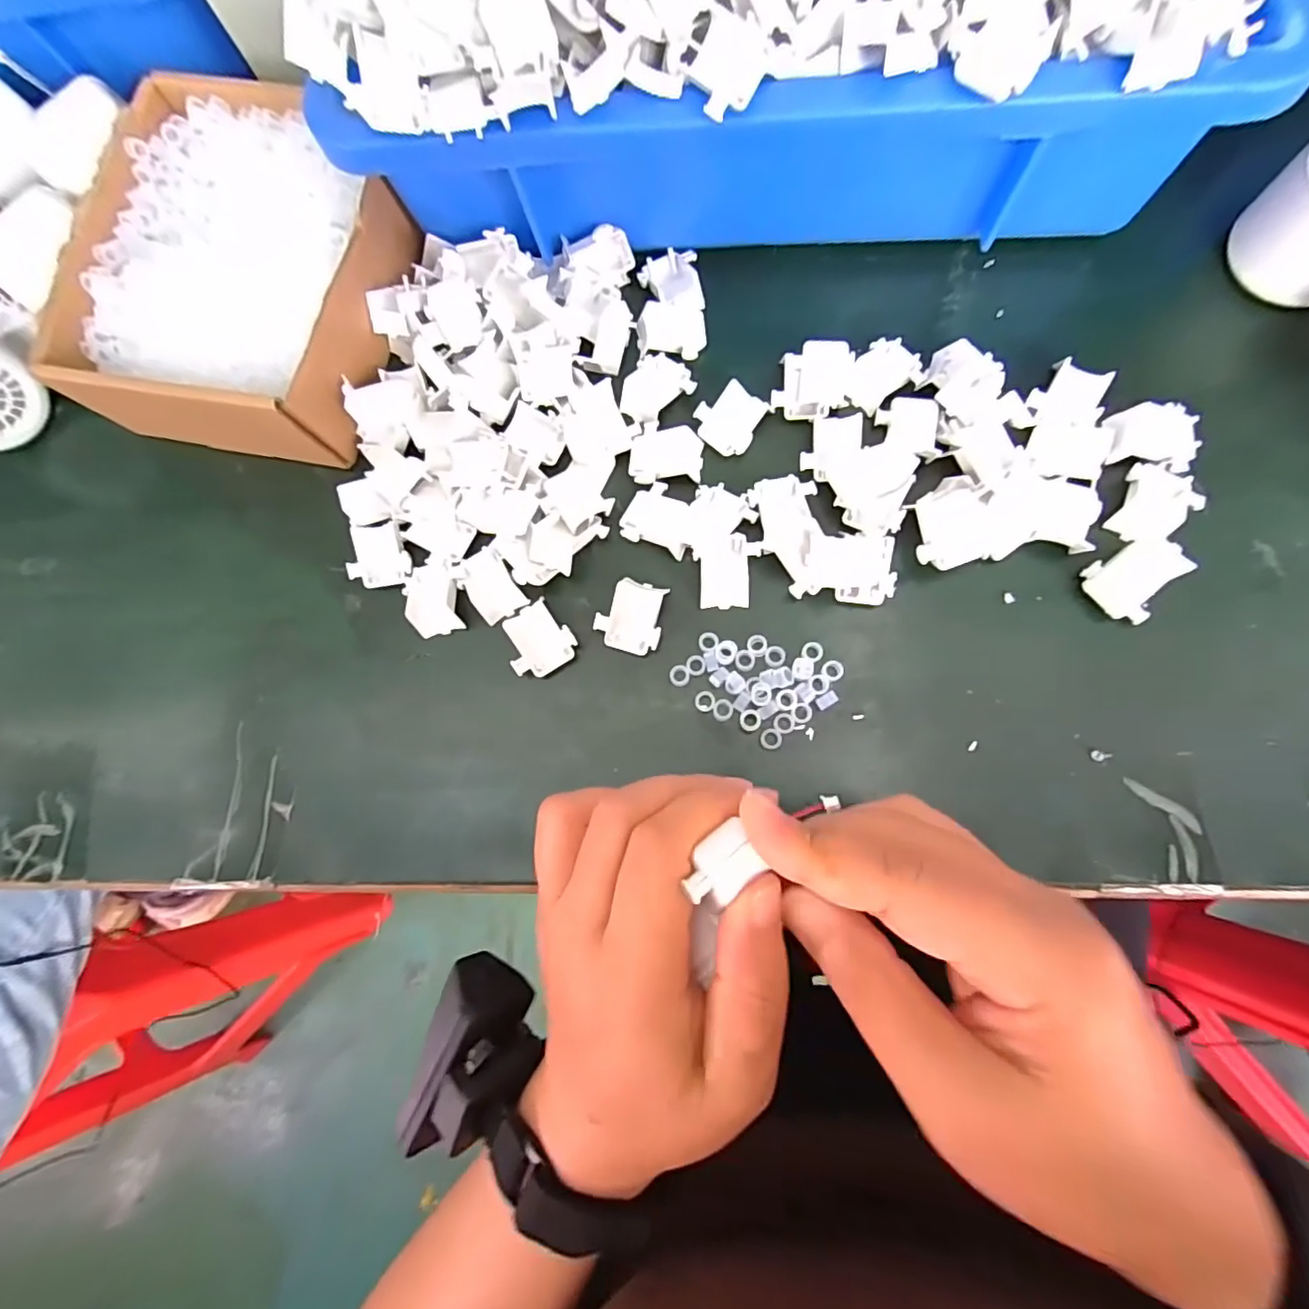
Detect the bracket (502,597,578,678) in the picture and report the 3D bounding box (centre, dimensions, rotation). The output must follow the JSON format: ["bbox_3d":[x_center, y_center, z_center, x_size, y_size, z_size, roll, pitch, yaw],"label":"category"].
[{"bbox_3d":[-0.052,-0.006,0.265,0.029,0.011,0.029,-32,79,0],"label":"bracket"}]

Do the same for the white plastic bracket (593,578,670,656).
[{"bbox_3d":[-0.011,-0.017,0.263,0.029,0.010,0.031,15,82,8],"label":"white plastic bracket"}]

